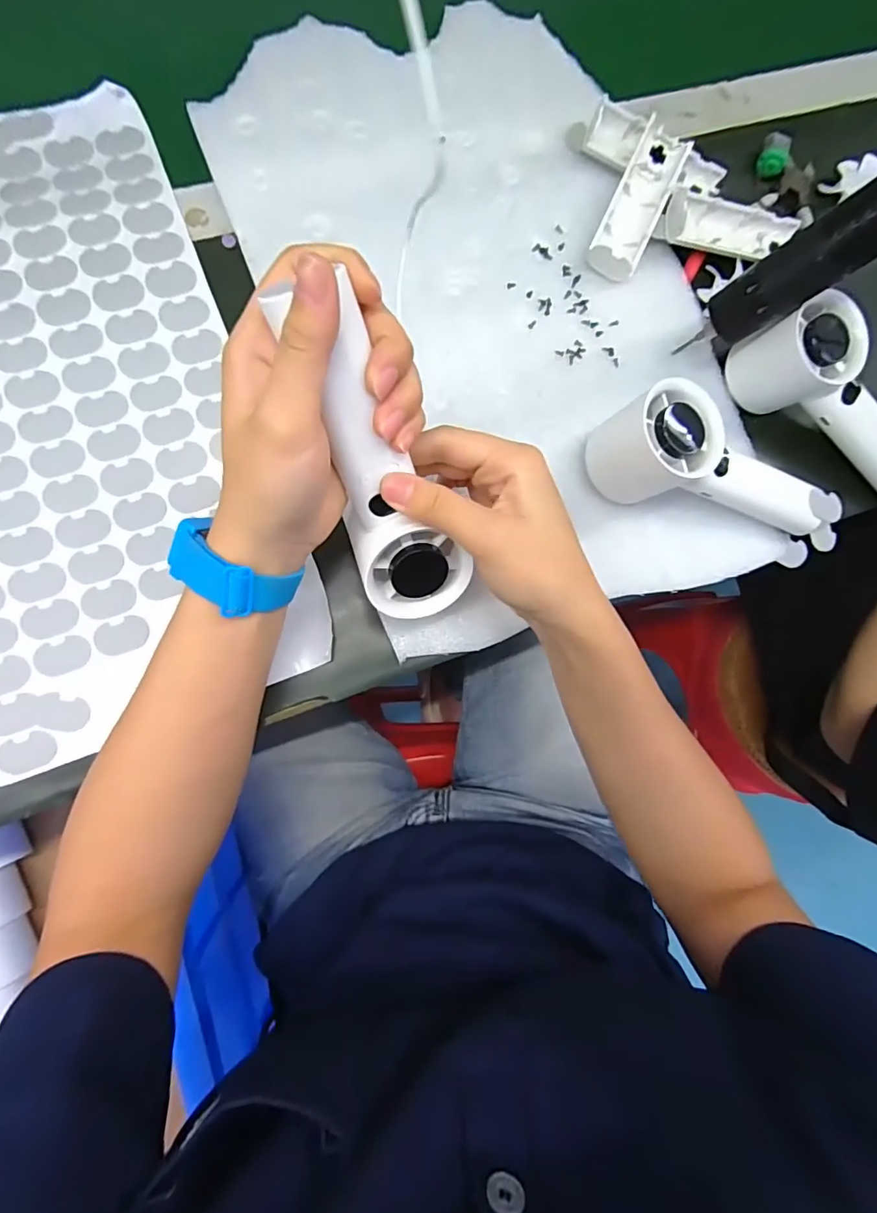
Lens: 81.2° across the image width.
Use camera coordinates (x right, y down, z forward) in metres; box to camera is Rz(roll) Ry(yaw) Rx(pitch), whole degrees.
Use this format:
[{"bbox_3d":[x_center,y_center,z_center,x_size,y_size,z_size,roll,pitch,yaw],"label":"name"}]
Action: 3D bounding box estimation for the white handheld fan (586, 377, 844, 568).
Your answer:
[{"bbox_3d":[0.187,-0.074,0.312,0.185,0.057,0.051,20,82,-5],"label":"white handheld fan"}]

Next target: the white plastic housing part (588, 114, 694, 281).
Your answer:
[{"bbox_3d":[0.136,-0.273,0.348,0.036,0.023,0.105,25,81,-4],"label":"white plastic housing part"}]

